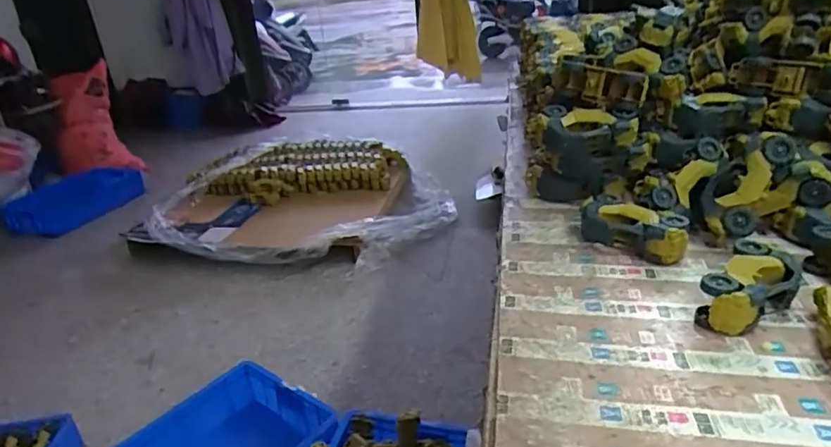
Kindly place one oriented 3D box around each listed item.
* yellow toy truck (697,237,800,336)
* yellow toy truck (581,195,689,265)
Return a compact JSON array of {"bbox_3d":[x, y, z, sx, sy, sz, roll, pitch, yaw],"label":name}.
[{"bbox_3d":[0.403,0.080,0.674,0.151,0.057,0.080,-25,31,-37],"label":"yellow toy truck"},{"bbox_3d":[0.326,0.010,0.838,0.160,0.058,0.068,18,33,41],"label":"yellow toy truck"}]

